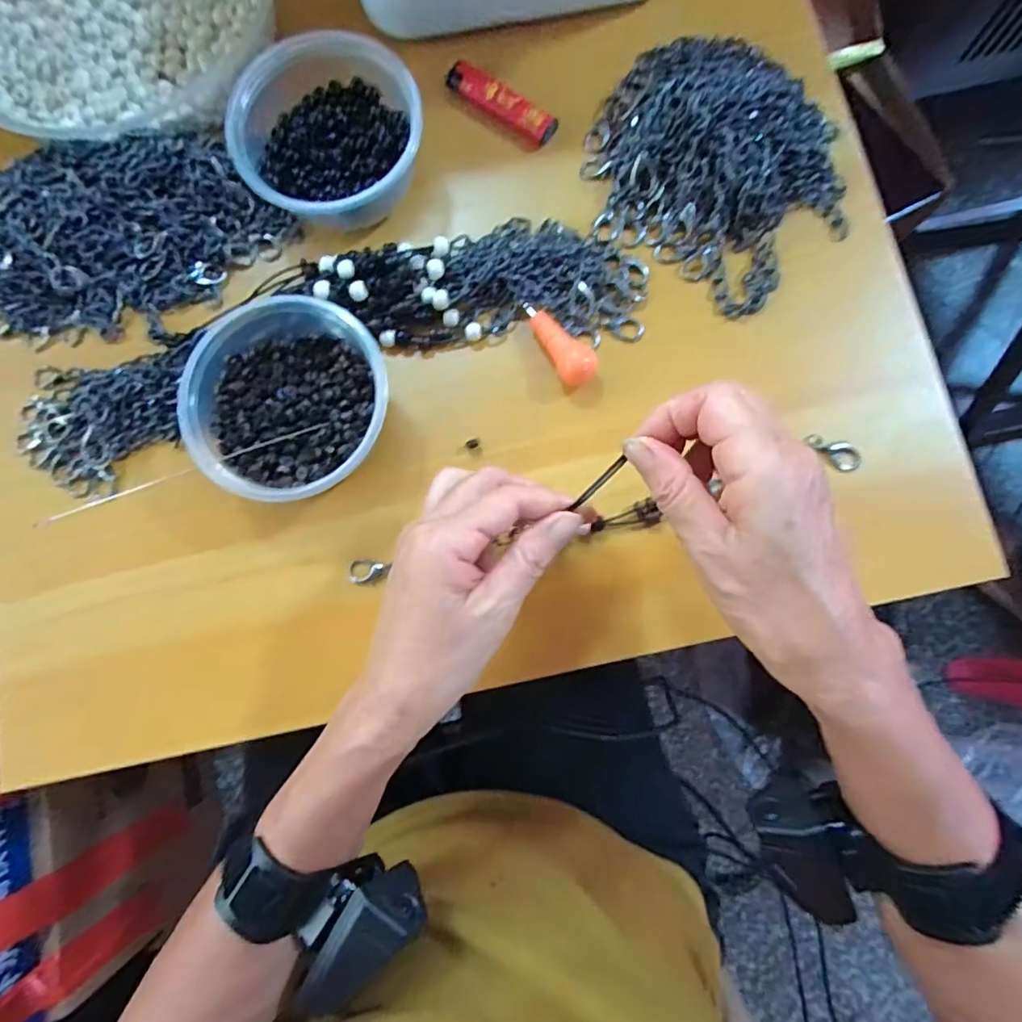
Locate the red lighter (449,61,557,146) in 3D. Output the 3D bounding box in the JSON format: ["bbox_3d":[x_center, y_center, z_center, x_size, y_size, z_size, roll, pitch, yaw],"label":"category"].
[{"bbox_3d":[-0.007,-0.270,0.361,0.078,0.015,0.019,36,85,7],"label":"red lighter"}]

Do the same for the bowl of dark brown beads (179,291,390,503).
[{"bbox_3d":[-0.125,-0.063,0.312,0.117,0.043,0.109,0,82,2],"label":"bowl of dark brown beads"}]

